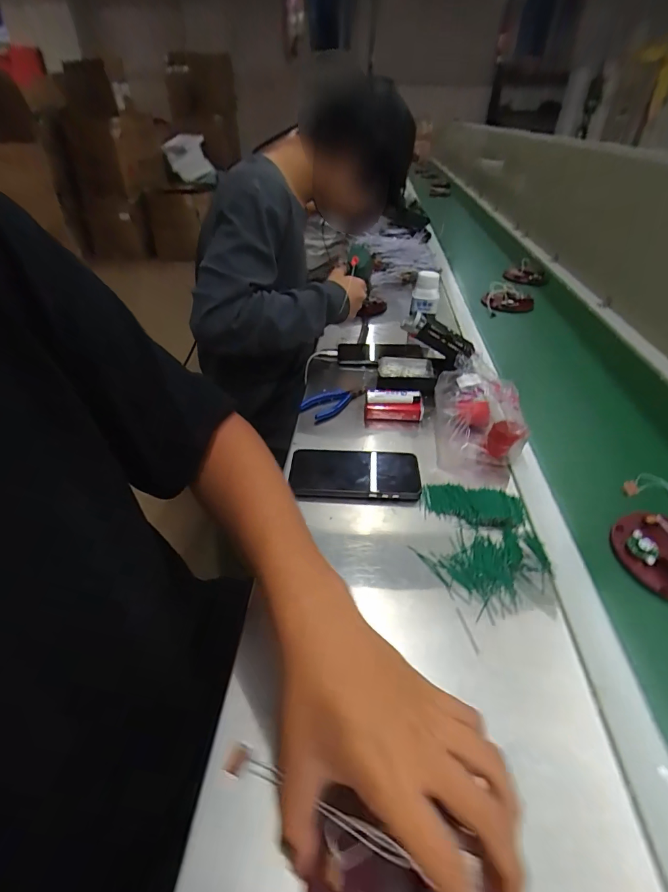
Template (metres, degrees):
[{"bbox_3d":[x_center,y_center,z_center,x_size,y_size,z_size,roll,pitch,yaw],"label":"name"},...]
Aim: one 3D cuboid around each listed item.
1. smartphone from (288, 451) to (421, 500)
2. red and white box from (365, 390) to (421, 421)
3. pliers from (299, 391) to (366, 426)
[{"bbox_3d":[0.027,0.032,0.532,0.164,0.016,0.082,1,38,1],"label":"smartphone"},{"bbox_3d":[0.092,-0.063,0.644,0.083,0.033,0.041,4,38,6],"label":"red and white box"},{"bbox_3d":[0.000,-0.069,0.682,0.107,0.024,0.053,-25,44,-29],"label":"pliers"}]

